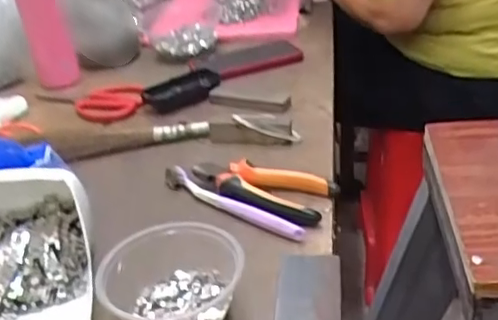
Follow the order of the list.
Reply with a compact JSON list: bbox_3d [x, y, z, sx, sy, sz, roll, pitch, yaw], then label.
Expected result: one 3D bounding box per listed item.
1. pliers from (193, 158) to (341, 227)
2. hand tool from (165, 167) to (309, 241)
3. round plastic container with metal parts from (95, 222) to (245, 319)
[{"bbox_3d":[0.006,0.031,0.587,0.145,0.025,0.068,11,35,25],"label":"pliers"},{"bbox_3d":[-0.023,0.041,0.582,0.184,0.018,0.020,24,41,38],"label":"hand tool"},{"bbox_3d":[-0.058,0.092,0.459,0.092,0.046,0.099,-4,31,2],"label":"round plastic container with metal parts"}]

